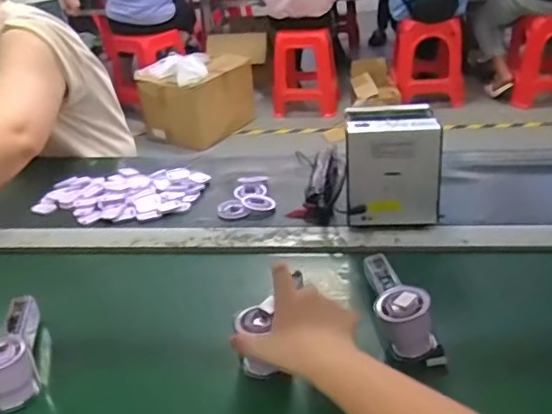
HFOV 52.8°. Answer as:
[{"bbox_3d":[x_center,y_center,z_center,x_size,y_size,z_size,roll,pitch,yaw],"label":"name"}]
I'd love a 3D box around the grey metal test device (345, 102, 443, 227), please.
[{"bbox_3d":[0.162,-0.068,0.801,0.126,0.136,0.129,-2,31,5],"label":"grey metal test device"}]

